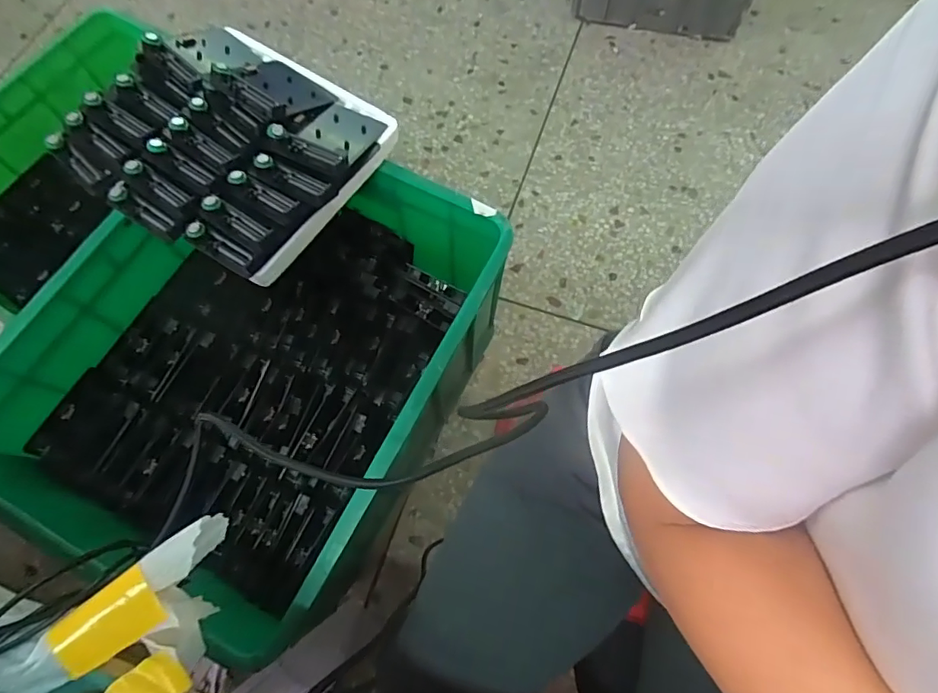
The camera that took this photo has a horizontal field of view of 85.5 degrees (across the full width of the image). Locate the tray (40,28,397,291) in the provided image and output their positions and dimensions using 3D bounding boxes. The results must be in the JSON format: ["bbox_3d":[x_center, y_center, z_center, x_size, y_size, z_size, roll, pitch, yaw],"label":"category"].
[{"bbox_3d":[-0.303,-0.266,0.654,0.334,0.088,0.308,33,73,12],"label":"tray"}]

